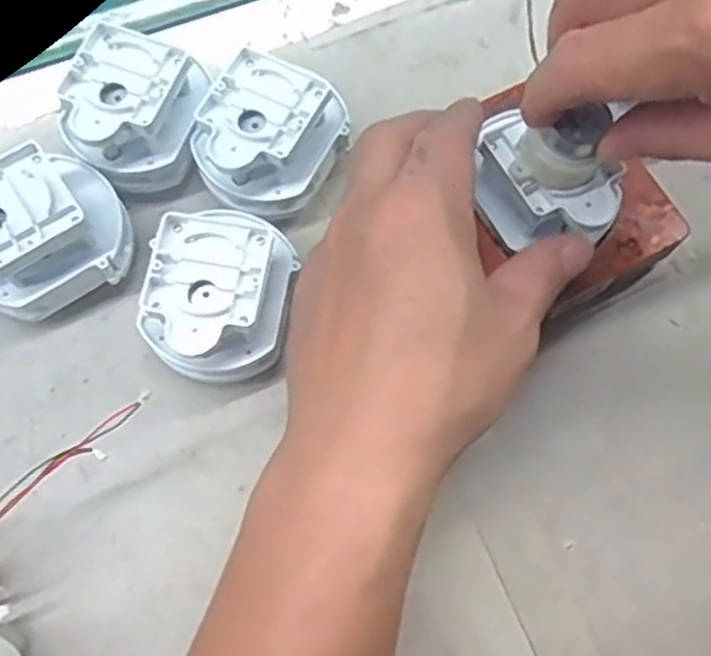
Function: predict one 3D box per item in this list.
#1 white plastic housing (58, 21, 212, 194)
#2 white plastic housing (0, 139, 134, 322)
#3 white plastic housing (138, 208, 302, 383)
[{"bbox_3d":[-0.098,-0.093,0.335,0.051,0.051,0.063,11,70,2],"label":"white plastic housing"},{"bbox_3d":[-0.132,-0.038,0.315,0.068,0.053,0.055,-33,74,-13],"label":"white plastic housing"},{"bbox_3d":[-0.054,-0.009,0.307,0.052,0.050,0.062,9,70,2],"label":"white plastic housing"}]

